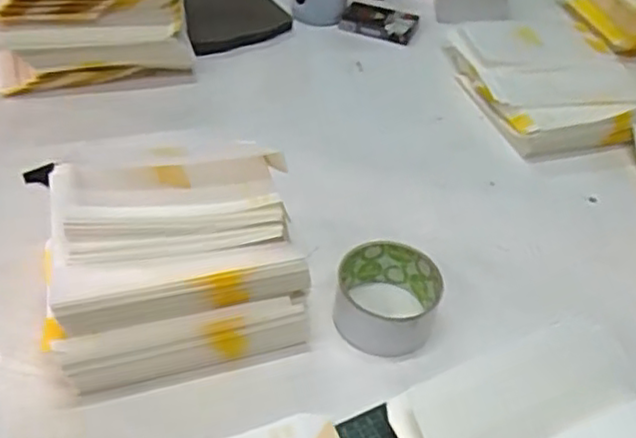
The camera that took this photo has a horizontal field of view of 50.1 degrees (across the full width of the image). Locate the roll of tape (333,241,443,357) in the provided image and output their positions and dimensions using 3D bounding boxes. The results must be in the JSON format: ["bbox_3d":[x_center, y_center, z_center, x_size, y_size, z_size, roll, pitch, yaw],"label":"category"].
[{"bbox_3d":[0.055,0.064,0.543,0.079,0.047,0.076,4,41,-4],"label":"roll of tape"}]

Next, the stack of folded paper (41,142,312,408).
[{"bbox_3d":[-0.110,0.035,0.515,0.182,0.092,0.147,-9,44,-17],"label":"stack of folded paper"}]

